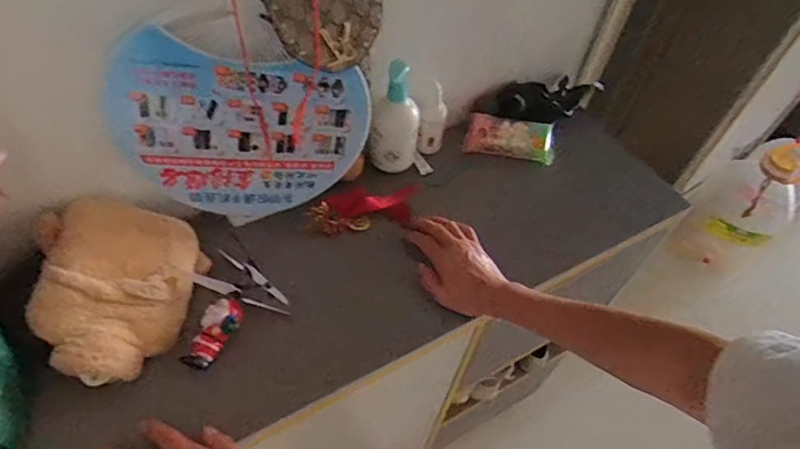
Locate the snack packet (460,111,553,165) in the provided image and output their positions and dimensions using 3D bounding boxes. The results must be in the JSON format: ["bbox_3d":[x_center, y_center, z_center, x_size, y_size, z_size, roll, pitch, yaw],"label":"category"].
[{"bbox_3d":[0.168,-0.133,0.788,0.133,0.032,0.058,10,52,2],"label":"snack packet"}]

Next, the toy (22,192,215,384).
[{"bbox_3d":[-0.311,0.062,0.556,0.153,0.077,0.199,9,52,1],"label":"toy"}]

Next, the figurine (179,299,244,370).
[{"bbox_3d":[-0.202,0.118,0.559,0.039,0.025,0.076,22,53,11],"label":"figurine"}]

